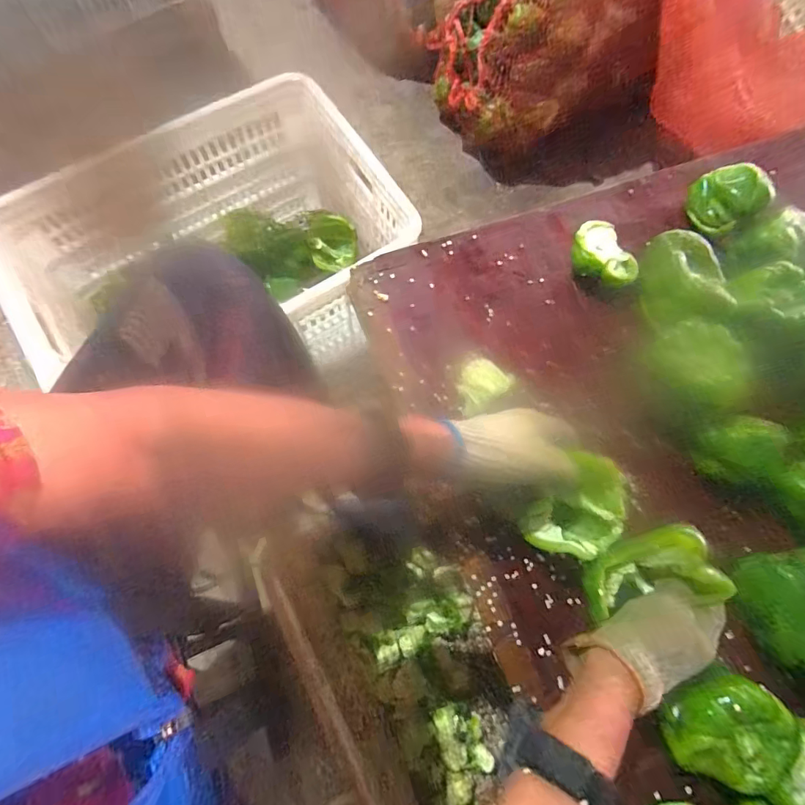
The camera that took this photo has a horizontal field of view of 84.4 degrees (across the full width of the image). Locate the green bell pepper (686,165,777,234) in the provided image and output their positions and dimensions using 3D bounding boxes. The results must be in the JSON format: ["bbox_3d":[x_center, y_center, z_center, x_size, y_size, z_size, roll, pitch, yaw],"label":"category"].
[{"bbox_3d":[0.373,-0.236,0.515,0.072,0.054,0.072,1,73,-2],"label":"green bell pepper"}]

